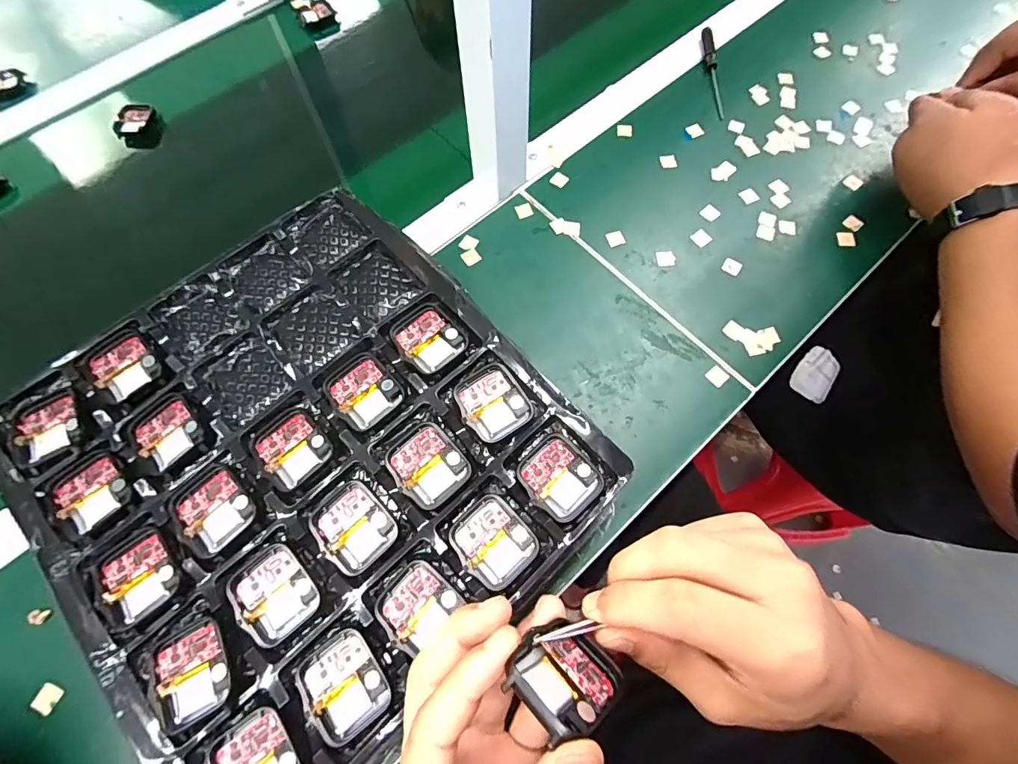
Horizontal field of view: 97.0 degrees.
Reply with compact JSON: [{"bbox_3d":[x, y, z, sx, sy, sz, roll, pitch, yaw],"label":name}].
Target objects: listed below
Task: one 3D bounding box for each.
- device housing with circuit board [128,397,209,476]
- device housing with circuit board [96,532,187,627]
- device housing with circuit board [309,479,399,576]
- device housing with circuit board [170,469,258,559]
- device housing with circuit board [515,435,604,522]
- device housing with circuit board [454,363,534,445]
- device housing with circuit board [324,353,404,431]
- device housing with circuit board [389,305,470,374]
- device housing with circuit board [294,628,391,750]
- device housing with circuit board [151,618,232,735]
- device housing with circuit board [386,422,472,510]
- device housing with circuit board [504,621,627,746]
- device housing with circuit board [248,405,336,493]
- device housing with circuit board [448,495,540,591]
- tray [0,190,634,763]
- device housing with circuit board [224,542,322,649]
[{"bbox_3d":[-0.197,0.031,0.262,0.035,0.006,0.043,-42,74,-13],"label":"device housing with circuit board"},{"bbox_3d":[-0.191,0.101,0.234,0.035,0.004,0.042,-41,74,-13],"label":"device housing with circuit board"},{"bbox_3d":[-0.084,0.078,0.245,0.036,0.005,0.044,-41,74,-13],"label":"device housing with circuit board"},{"bbox_3d":[-0.161,0.069,0.245,0.040,0.004,0.036,42,75,15],"label":"device housing with circuit board"},{"bbox_3d":[0.029,0.053,0.255,0.038,0.008,0.041,-40,73,-13],"label":"device housing with circuit board"},{"bbox_3d":[-0.010,0.012,0.268,0.037,0.006,0.043,-29,71,-9],"label":"device housing with circuit board"},{"bbox_3d":[-0.087,0.005,0.267,0.036,0.005,0.042,-40,74,-13],"label":"device housing with circuit board"},{"bbox_3d":[-0.050,-0.028,0.278,0.036,0.004,0.044,-42,74,-14],"label":"device housing with circuit board"},{"bbox_3d":[-0.081,0.149,0.221,0.036,0.006,0.043,-37,73,-12],"label":"device housing with circuit board"},{"bbox_3d":[-0.155,0.142,0.222,0.035,0.009,0.042,-28,71,-9],"label":"device housing with circuit board"},{"bbox_3d":[-0.045,0.047,0.256,0.037,0.007,0.042,-39,73,-13],"label":"device housing with circuit board"},{"bbox_3d":[0.022,0.113,0.173,0.036,0.044,0.005,38,113,36],"label":"device housing with circuit board"},{"bbox_3d":[-0.125,0.036,0.259,0.037,0.004,0.043,-40,73,-13],"label":"device housing with circuit board"},{"bbox_3d":[-0.009,0.086,0.243,0.037,0.006,0.043,-39,73,-12],"label":"device housing with circuit board"},{"bbox_3d":[-0.118,0.039,0.260,0.261,0.017,0.288,-42,74,-13],"label":"tray"},{"bbox_3d":[-0.123,0.110,0.235,0.036,0.005,0.045,-36,73,-12],"label":"device housing with circuit board"}]

